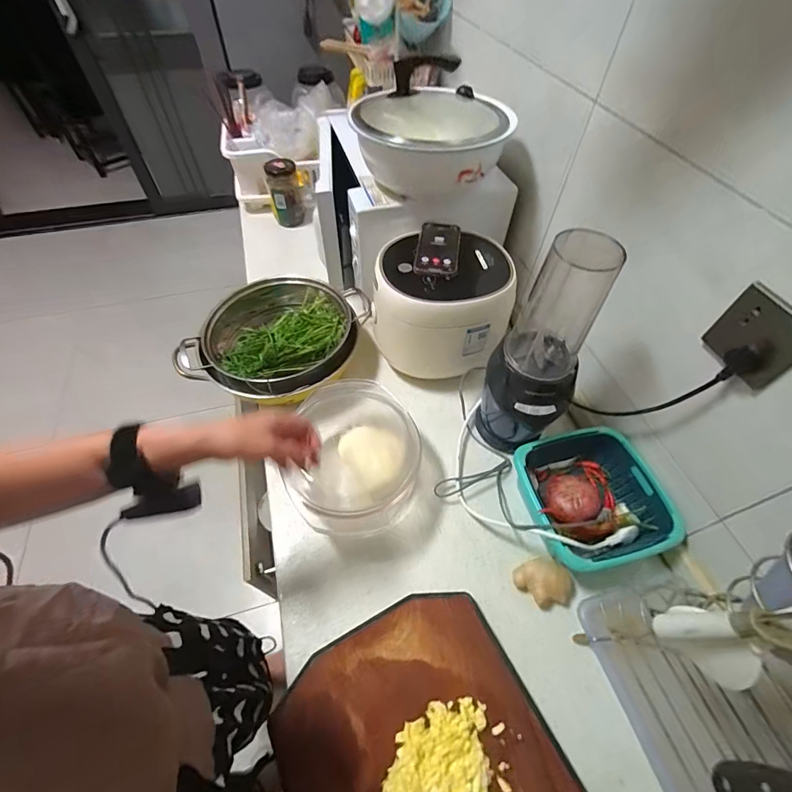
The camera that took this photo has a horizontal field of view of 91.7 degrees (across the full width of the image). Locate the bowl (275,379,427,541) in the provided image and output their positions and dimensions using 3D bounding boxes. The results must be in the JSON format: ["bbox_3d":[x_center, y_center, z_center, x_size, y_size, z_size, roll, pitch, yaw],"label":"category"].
[{"bbox_3d":[-0.074,0.093,0.628,0.195,0.114,0.230,-20,57,-14],"label":"bowl"}]

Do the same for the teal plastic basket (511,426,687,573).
[{"bbox_3d":[0.299,0.163,0.607,0.201,0.082,0.198,-10,55,-8],"label":"teal plastic basket"}]

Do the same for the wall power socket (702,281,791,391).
[{"bbox_3d":[0.393,-0.063,0.418,0.016,0.080,0.085,-16,56,-12],"label":"wall power socket"}]

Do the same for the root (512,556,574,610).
[{"bbox_3d":[0.216,0.270,0.556,0.070,0.040,0.073,0,55,-1],"label":"root"}]

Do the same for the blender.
[{"bbox_3d":[0.212,-0.046,0.578,0.128,0.368,0.117,27,59,17],"label":"blender"}]

